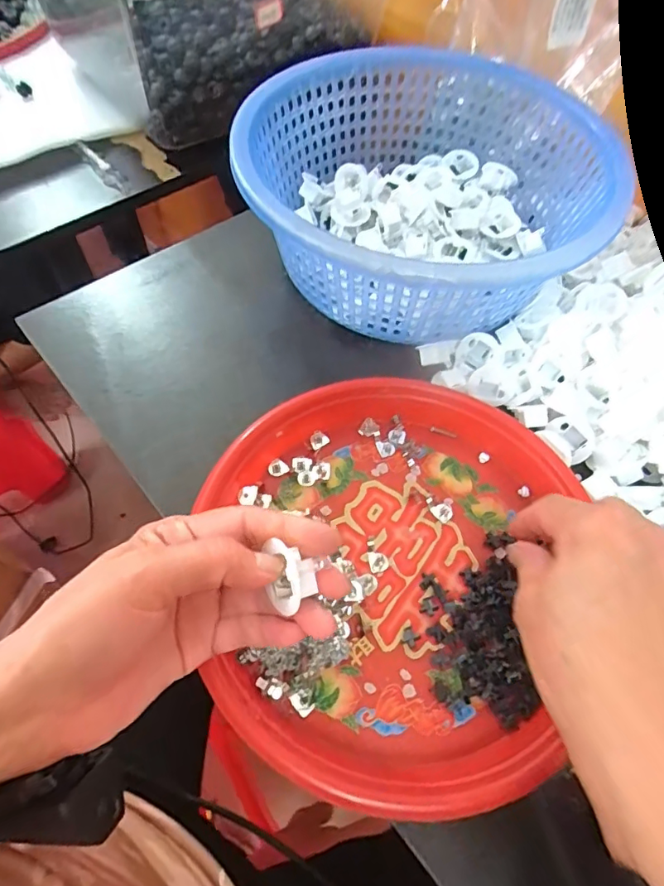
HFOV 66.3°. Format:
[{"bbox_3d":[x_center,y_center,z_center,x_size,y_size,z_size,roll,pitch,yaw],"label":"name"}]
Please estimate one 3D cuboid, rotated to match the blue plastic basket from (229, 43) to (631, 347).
[{"bbox_3d":[0.067,-0.188,0.405,0.267,0.108,0.265,-10,60,-8],"label":"blue plastic basket"}]

